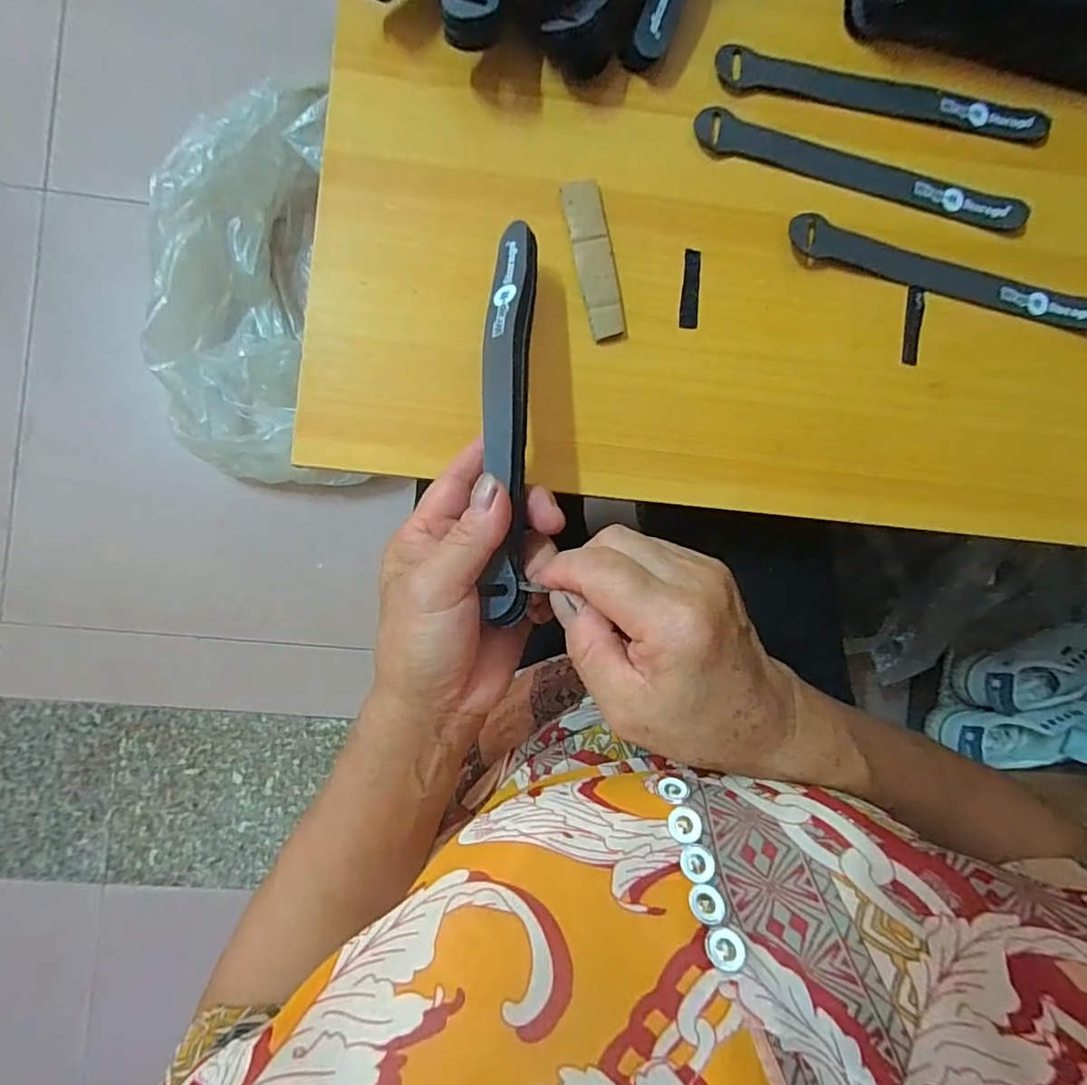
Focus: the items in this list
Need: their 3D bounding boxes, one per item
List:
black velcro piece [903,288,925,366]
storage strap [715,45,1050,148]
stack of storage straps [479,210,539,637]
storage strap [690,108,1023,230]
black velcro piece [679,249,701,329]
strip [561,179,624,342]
[{"bbox_3d":[0.213,-0.125,0.317,0.009,0.004,0.044,4,93,5],"label":"black velcro piece"},{"bbox_3d":[0.195,-0.255,0.316,0.193,0.008,0.022,8,89,-3],"label":"storage strap"},{"bbox_3d":[-0.016,-0.063,0.257,0.023,0.015,0.195,1,77,-3],"label":"stack of storage straps"},{"bbox_3d":[0.181,-0.210,0.315,0.192,0.008,0.021,15,89,-3],"label":"storage strap"},{"bbox_3d":[0.083,-0.143,0.312,0.010,0.004,0.043,3,89,-3],"label":"black velcro piece"},{"bbox_3d":[0.028,-0.156,0.304,0.021,0.004,0.084,-12,93,-3],"label":"strip"}]

